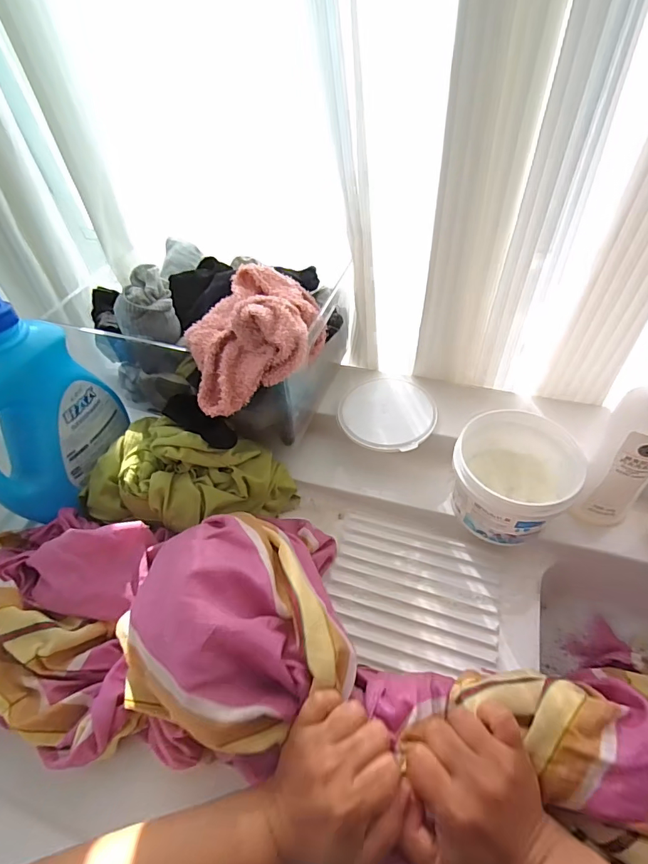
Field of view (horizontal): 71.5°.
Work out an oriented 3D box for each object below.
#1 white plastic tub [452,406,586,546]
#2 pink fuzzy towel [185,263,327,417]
[{"bbox_3d":[0.207,0.059,0.507,0.115,0.108,0.125,-3,51,4],"label":"white plastic tub"},{"bbox_3d":[-0.068,-0.103,0.483,0.146,0.097,0.165,-11,51,-3],"label":"pink fuzzy towel"}]

